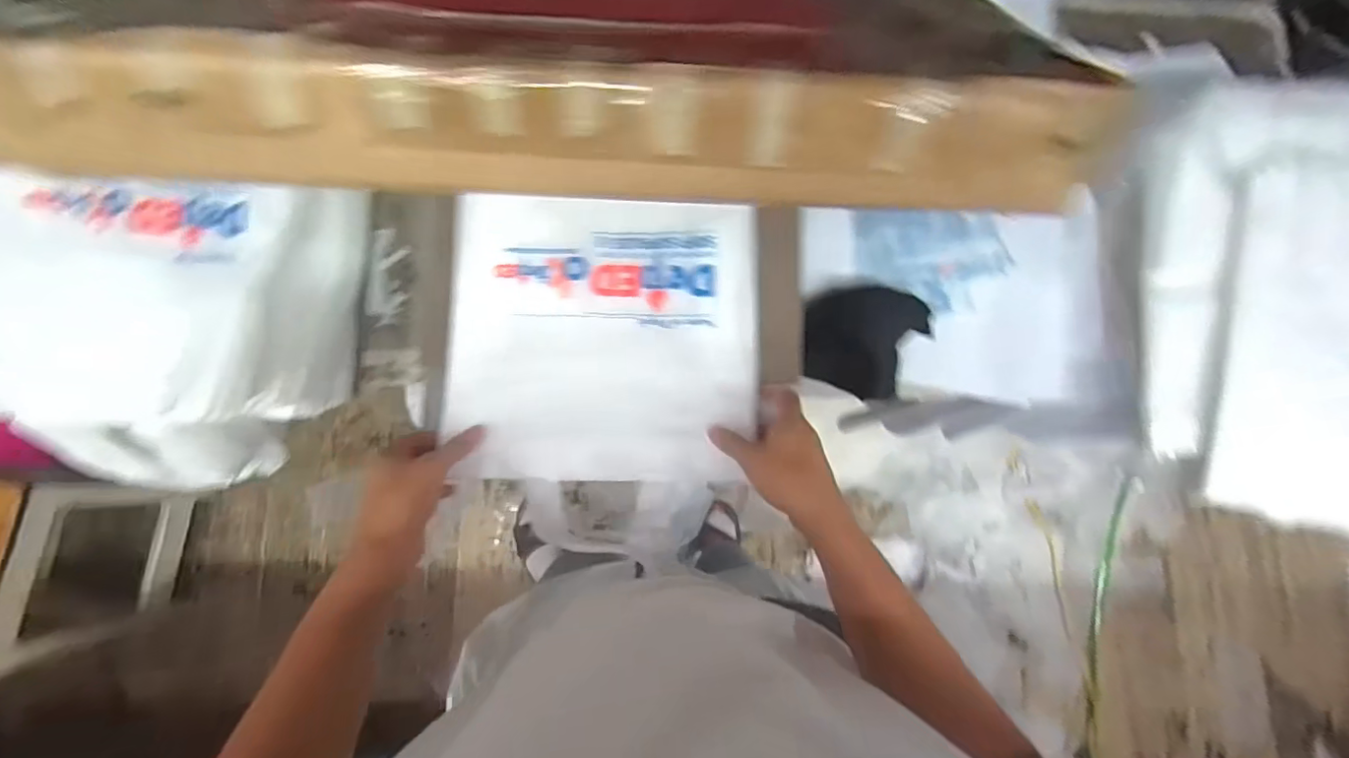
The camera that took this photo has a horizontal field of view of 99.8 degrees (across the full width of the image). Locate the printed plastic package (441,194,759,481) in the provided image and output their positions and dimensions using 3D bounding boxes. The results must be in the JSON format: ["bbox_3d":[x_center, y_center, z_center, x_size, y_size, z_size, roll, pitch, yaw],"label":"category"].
[{"bbox_3d":[-0.067,-0.045,0.544,0.281,0.052,0.273,0,80,-2],"label":"printed plastic package"}]

